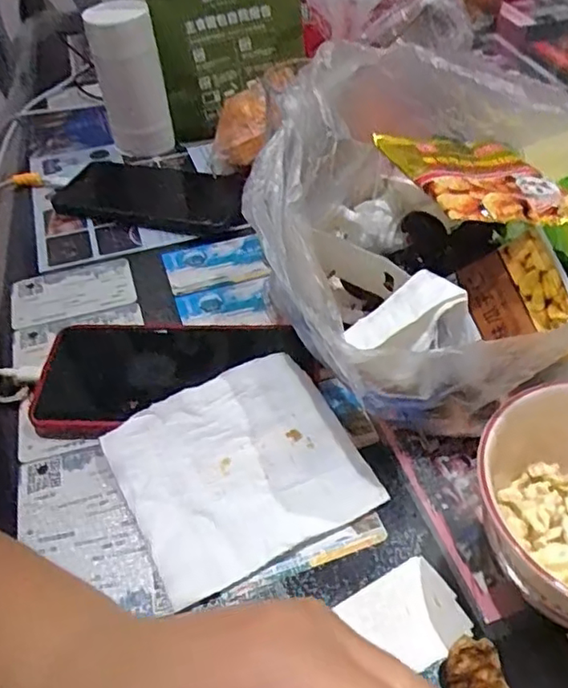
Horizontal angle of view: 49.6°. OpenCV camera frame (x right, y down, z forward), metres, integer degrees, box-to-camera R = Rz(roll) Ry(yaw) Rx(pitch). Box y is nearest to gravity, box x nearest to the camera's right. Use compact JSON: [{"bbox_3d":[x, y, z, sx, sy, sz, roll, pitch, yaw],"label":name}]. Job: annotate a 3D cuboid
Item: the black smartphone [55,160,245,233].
[{"bbox_3d":[-0.114,-0.132,0.537,0.177,0.015,0.082,13,47,15],"label":"black smartphone"}]

